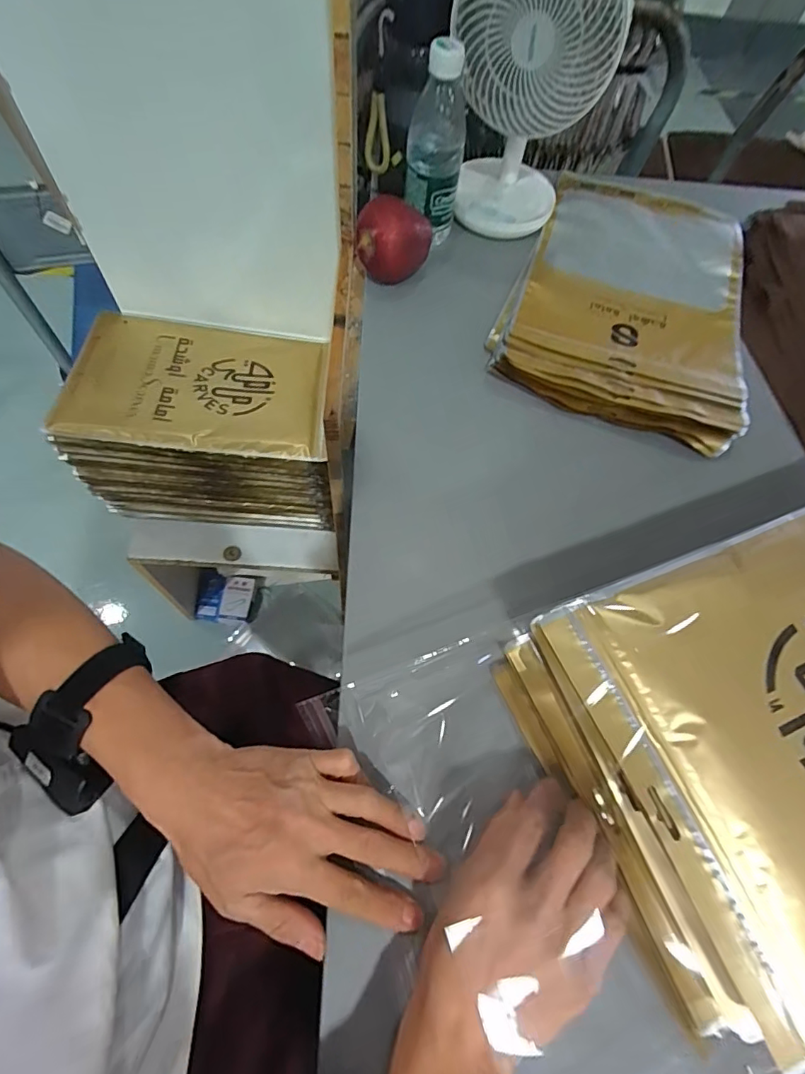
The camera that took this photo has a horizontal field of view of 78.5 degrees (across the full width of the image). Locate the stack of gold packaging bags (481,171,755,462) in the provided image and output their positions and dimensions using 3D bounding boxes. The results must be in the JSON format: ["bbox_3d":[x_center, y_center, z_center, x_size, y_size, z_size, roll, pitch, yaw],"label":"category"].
[{"bbox_3d":[0.266,-0.291,0.568,0.253,0.036,0.396,20,65,5],"label":"stack of gold packaging bags"}]

